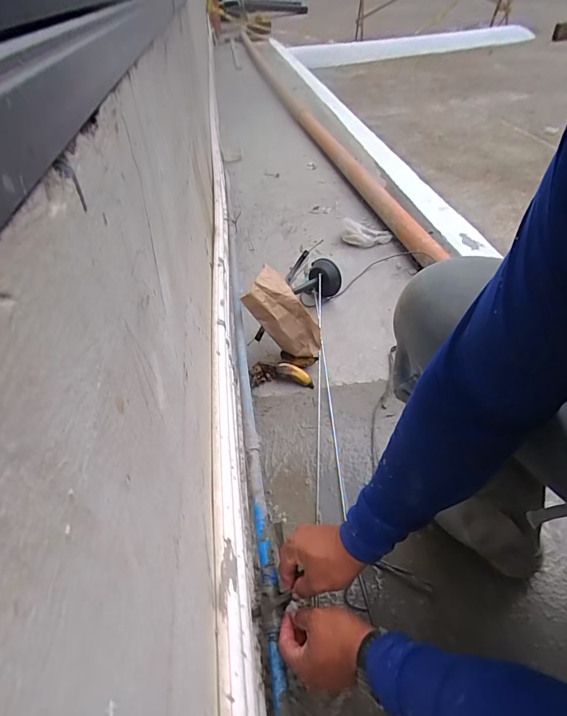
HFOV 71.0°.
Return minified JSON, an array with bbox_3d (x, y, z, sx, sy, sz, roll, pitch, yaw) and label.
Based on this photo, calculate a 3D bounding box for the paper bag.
[{"bbox_3d":[0.004,-0.101,0.981,0.125,0.243,0.063,-43,25,-11],"label":"paper bag"}]

